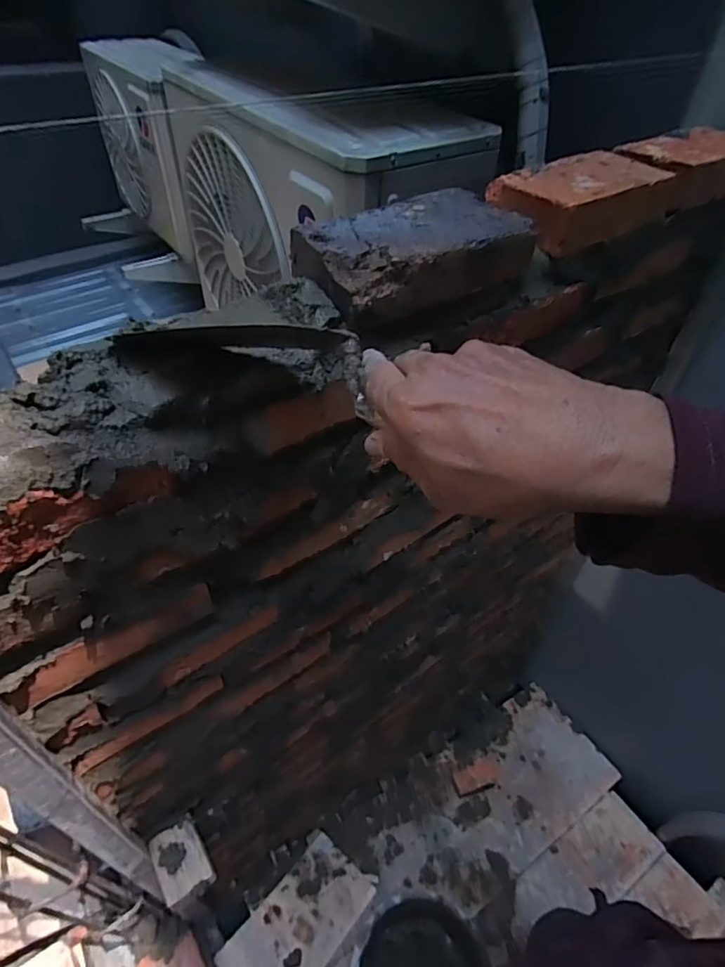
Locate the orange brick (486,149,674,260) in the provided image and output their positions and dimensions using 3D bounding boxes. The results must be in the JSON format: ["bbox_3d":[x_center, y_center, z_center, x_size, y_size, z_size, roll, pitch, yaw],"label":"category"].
[{"bbox_3d":[0.220,-0.286,0.540,0.210,0.047,0.102,-30,53,-29],"label":"orange brick"}]

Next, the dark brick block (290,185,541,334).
[{"bbox_3d":[0.046,-0.189,0.439,0.183,0.049,0.092,-25,51,-26],"label":"dark brick block"}]

